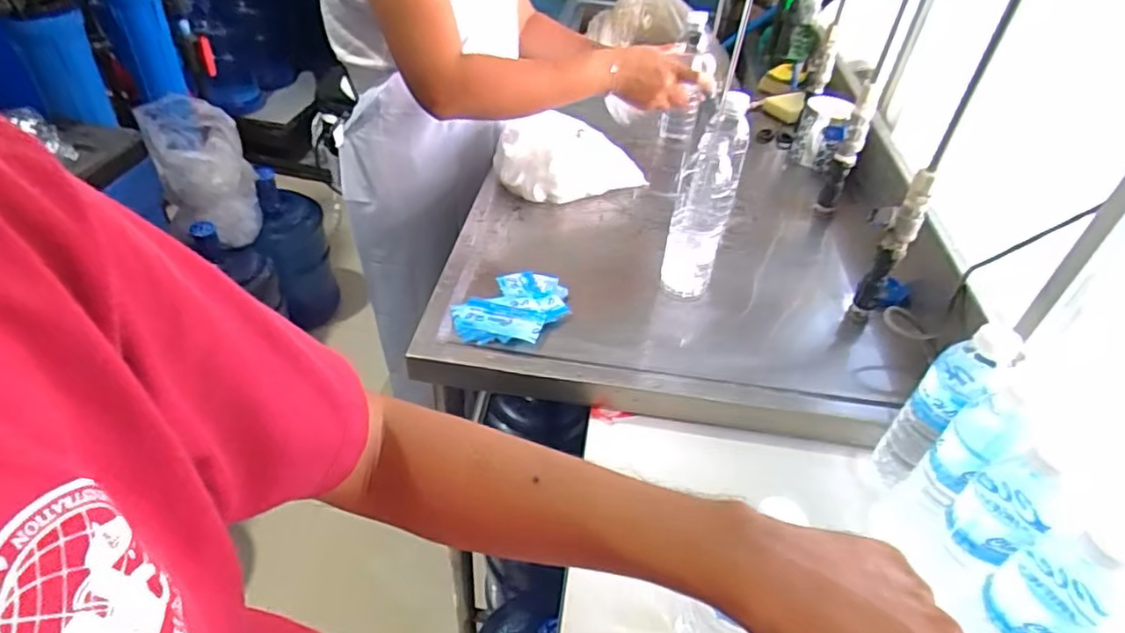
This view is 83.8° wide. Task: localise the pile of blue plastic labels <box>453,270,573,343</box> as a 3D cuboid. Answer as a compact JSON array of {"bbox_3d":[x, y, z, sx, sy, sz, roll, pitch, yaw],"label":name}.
[{"bbox_3d":[-0.059,-0.005,0.761,0.100,0.025,0.139,33,49,28],"label":"pile of blue plastic labels"}]

